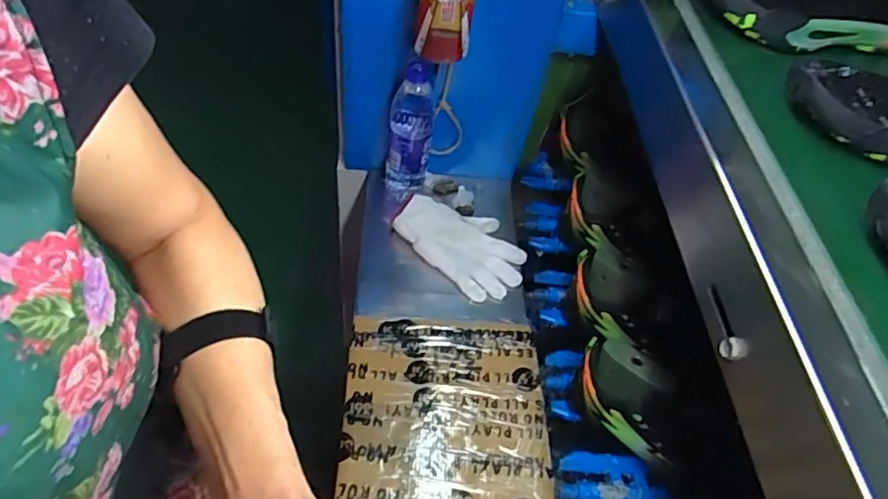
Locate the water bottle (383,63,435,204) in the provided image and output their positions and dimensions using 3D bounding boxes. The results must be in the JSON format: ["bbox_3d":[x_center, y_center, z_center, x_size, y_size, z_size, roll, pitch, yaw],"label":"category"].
[{"bbox_3d":[-0.052,-0.162,0.823,0.069,0.220,0.054,0,53,-6],"label":"water bottle"}]

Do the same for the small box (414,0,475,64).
[{"bbox_3d":[0.001,-0.283,0.682,0.065,0.091,0.066,6,52,-1],"label":"small box"}]

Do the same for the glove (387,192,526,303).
[{"bbox_3d":[0.035,-0.013,0.829,0.189,0.055,0.128,36,57,20],"label":"glove"}]

